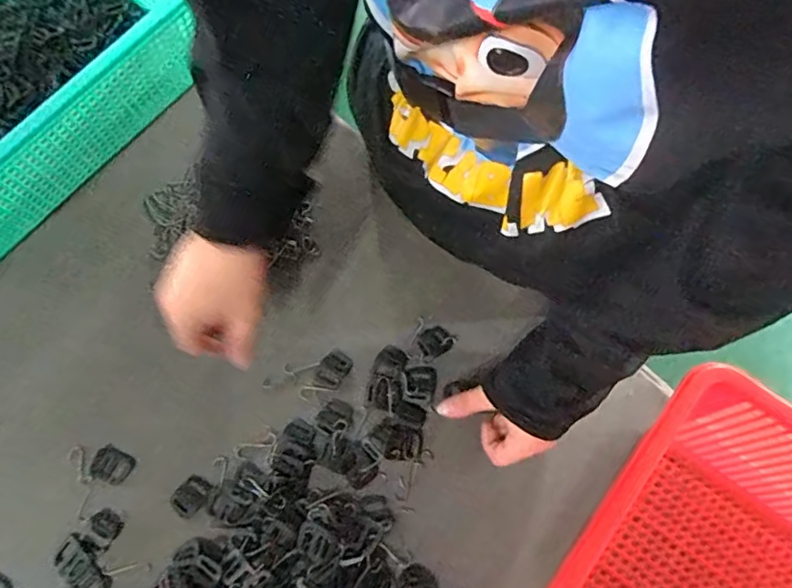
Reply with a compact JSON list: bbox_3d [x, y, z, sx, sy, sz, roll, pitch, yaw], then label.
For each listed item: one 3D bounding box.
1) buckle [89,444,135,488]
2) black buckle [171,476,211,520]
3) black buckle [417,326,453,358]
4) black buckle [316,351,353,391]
[{"bbox_3d":[-0.249,0.150,0.503,0.033,0.006,0.028,24,76,7],"label":"buckle"},{"bbox_3d":[-0.176,0.174,0.494,0.025,0.005,0.032,32,77,8],"label":"black buckle"},{"bbox_3d":[0.035,0.043,0.528,0.028,0.004,0.026,-27,76,-7],"label":"black buckle"},{"bbox_3d":[-0.057,0.068,0.522,0.026,0.004,0.032,30,76,8],"label":"black buckle"}]

